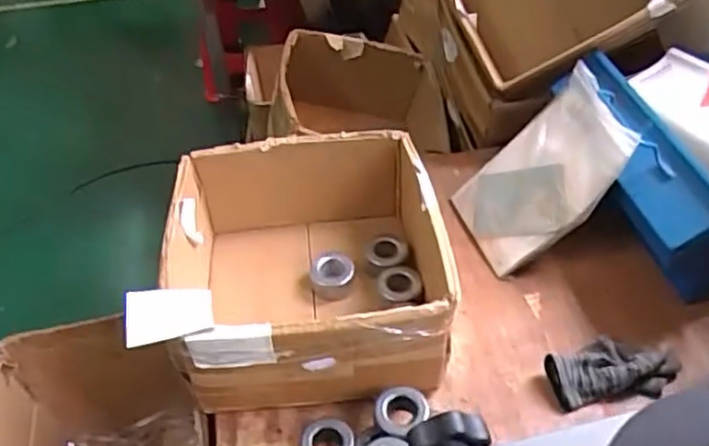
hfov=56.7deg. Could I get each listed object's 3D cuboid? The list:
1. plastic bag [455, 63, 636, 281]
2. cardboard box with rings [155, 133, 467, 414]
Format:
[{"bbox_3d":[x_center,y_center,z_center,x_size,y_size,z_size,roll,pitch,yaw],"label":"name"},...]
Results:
[{"bbox_3d":[0.272,-0.070,0.957,0.031,0.279,0.182,19,30,-35],"label":"plastic bag"},{"bbox_3d":[-0.062,0.052,0.879,0.349,0.183,0.362,-6,45,-2],"label":"cardboard box with rings"}]

